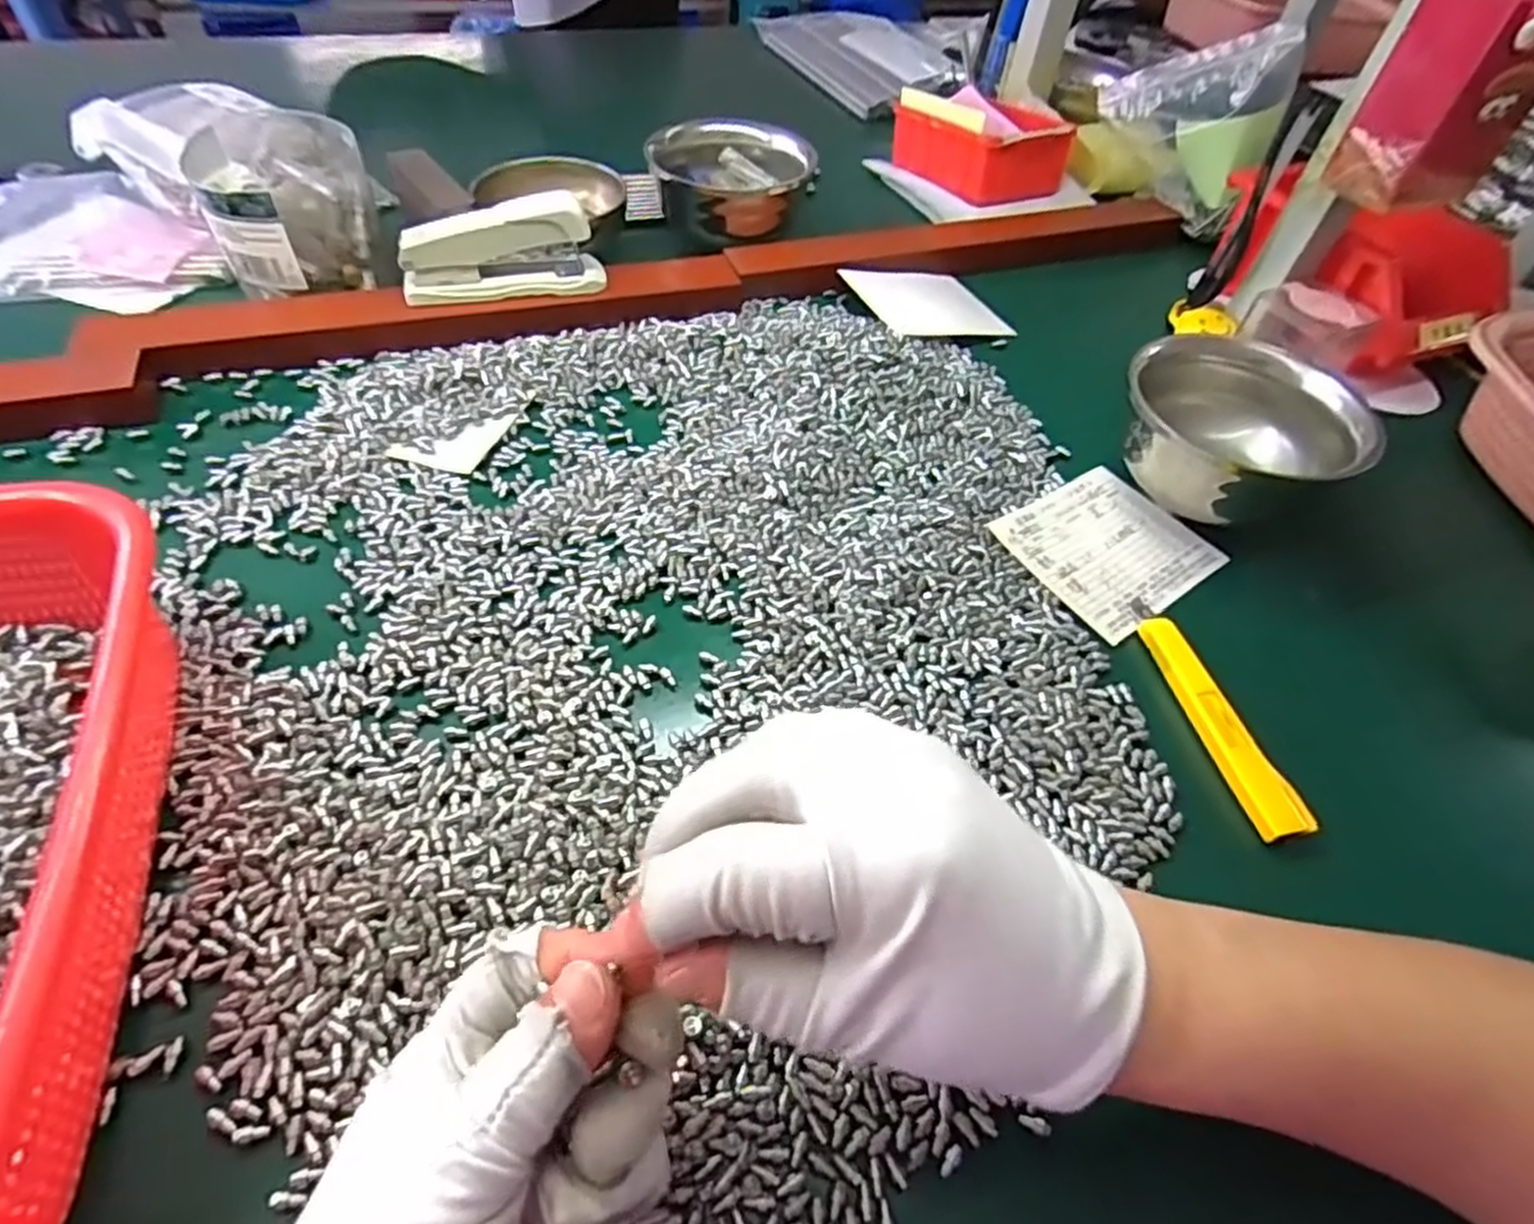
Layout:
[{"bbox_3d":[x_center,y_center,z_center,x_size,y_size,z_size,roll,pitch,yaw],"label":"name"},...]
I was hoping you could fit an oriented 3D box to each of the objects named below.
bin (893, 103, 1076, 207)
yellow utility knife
[{"bbox_3d":[0.184,-0.410,0.669,0.094,0.061,0.141,-20,57,-19],"label":"bin"},{"bbox_3d":[0.204,0.042,0.351,0.020,0.011,0.126,-6,53,-10],"label":"yellow utility knife"}]

